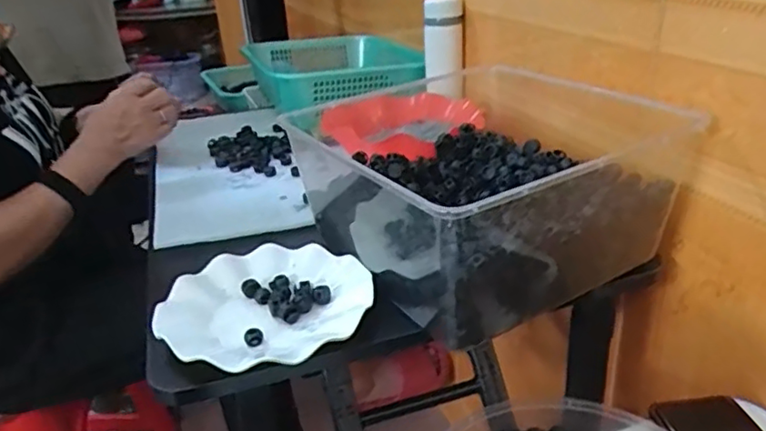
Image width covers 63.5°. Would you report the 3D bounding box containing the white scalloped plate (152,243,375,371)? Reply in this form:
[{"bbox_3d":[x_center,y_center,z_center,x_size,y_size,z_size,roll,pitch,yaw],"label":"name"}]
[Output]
[{"bbox_3d":[-0.106,0.078,0.566,0.184,0.018,0.180,-3,26,2],"label":"white scalloped plate"}]

